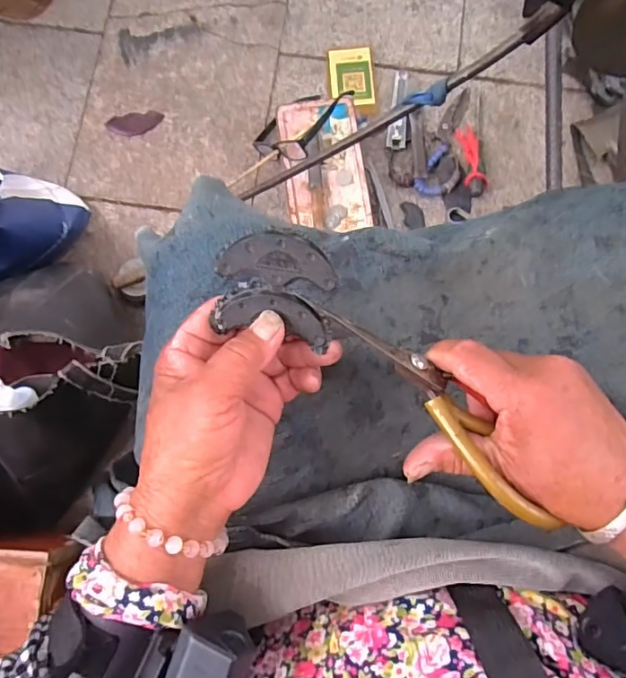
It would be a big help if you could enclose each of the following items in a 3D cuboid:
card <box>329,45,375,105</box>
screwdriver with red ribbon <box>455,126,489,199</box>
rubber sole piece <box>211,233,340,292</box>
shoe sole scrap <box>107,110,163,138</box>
[{"bbox_3d":[0.063,-0.420,0.843,0.070,0.008,0.103,-5,80,-1],"label":"card"},{"bbox_3d":[0.242,-0.270,0.798,0.036,0.019,0.113,-6,80,-2],"label":"screwdriver with red ribbon"},{"bbox_3d":[-0.018,-0.040,0.266,0.060,0.006,0.025,5,112,-2],"label":"rubber sole piece"},{"bbox_3d":[-0.282,-0.342,0.836,0.087,0.004,0.039,-10,81,-3],"label":"shoe sole scrap"}]

